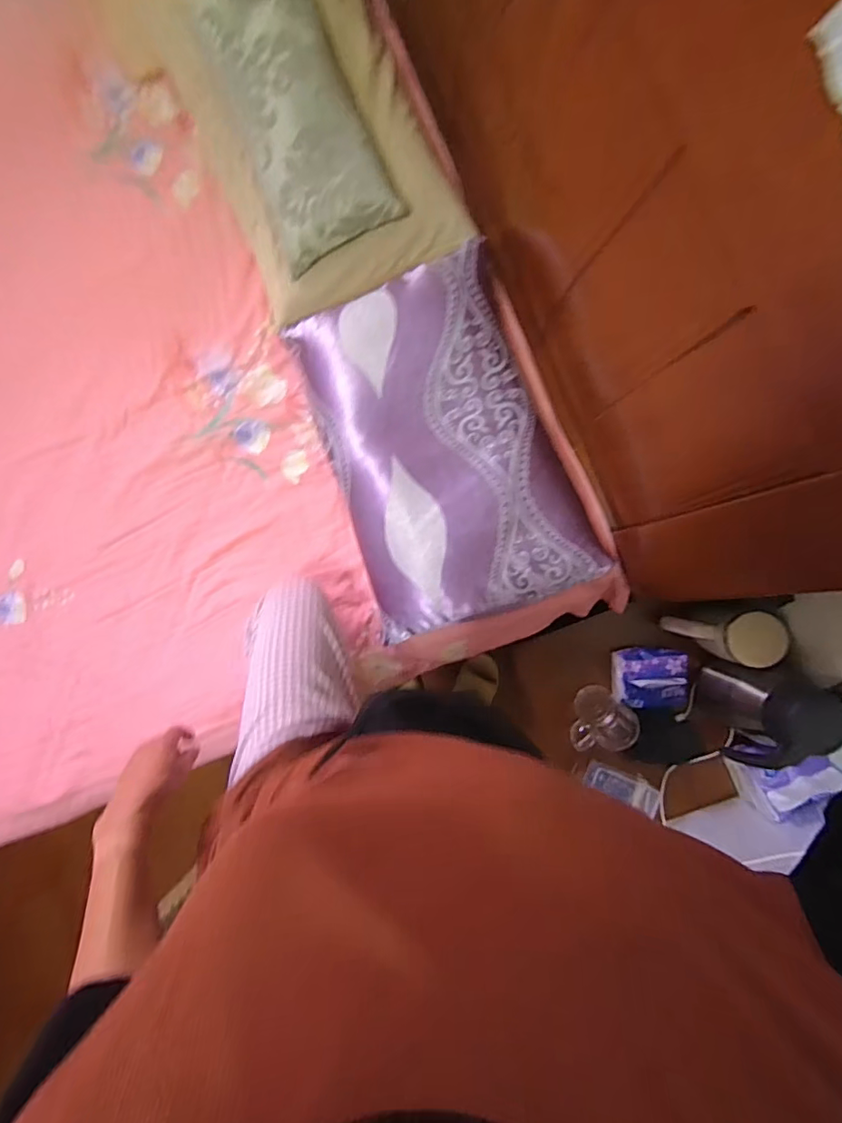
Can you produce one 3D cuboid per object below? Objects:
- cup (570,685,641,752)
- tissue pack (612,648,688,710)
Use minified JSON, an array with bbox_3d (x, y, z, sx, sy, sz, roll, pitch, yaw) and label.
[{"bbox_3d":[0.316,0.281,0.903,0.083,0.110,0.103,19,91,3],"label":"cup"},{"bbox_3d":[0.410,0.211,0.926,0.127,0.078,0.115,3,90,3],"label":"tissue pack"}]

